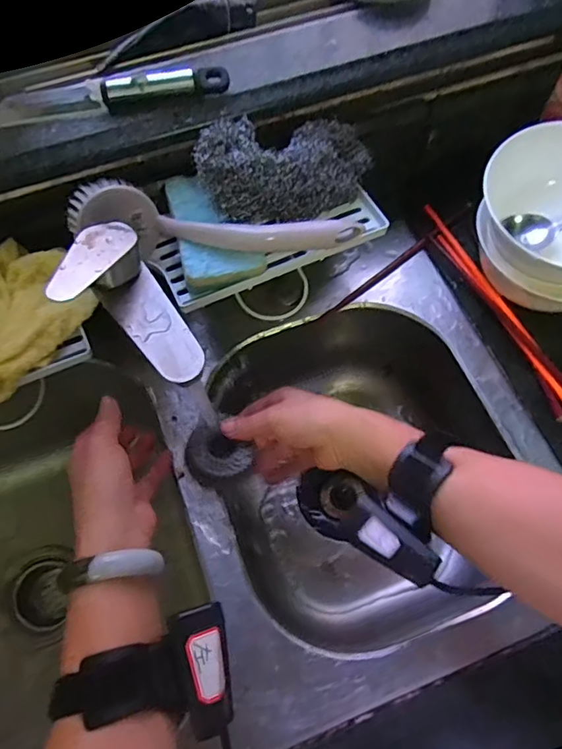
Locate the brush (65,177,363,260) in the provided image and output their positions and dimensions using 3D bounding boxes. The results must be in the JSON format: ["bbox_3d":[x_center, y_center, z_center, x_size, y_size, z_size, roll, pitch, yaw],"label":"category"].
[{"bbox_3d":[-0.055,-0.128,0.441,0.244,0.051,0.045,4,65,3],"label":"brush"}]

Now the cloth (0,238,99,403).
[{"bbox_3d":[-0.227,-0.051,0.422,0.097,0.039,0.134,32,69,15],"label":"cloth"}]

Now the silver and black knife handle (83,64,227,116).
[{"bbox_3d":[-0.100,-0.237,0.426,0.113,0.018,0.026,-10,65,-4],"label":"silver and black knife handle"}]

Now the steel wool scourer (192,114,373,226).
[{"bbox_3d":[0.004,-0.178,0.454,0.160,0.057,0.073,-15,65,-23],"label":"steel wool scourer"}]

